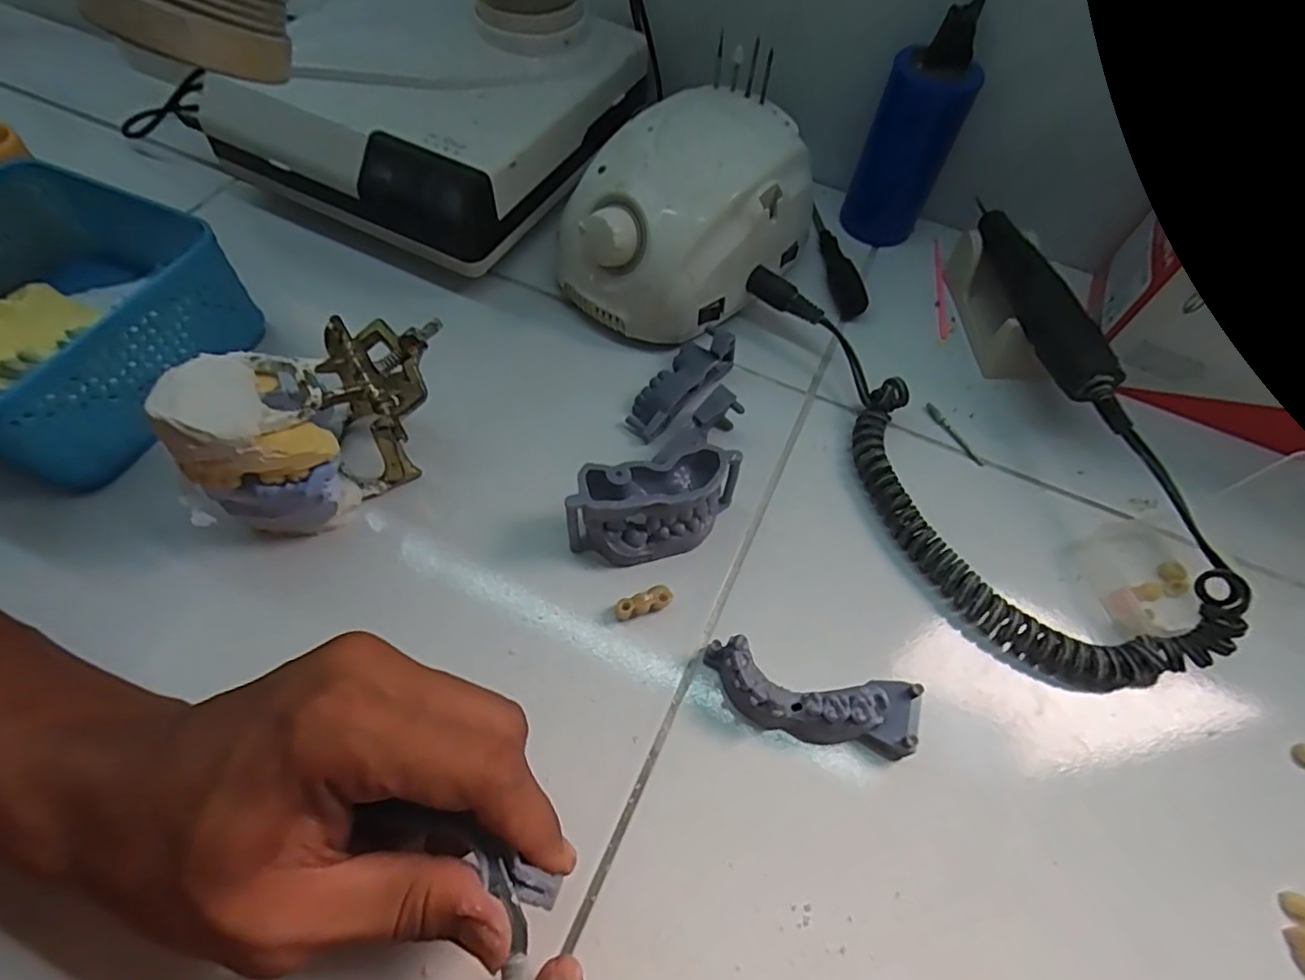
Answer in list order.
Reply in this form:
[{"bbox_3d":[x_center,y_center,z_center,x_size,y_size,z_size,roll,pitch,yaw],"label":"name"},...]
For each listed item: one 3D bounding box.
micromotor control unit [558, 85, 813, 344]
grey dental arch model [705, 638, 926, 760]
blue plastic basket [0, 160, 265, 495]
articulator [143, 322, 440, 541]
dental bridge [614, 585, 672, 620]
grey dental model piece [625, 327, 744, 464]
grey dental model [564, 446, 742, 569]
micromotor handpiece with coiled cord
[{"bbox_3d":[0.018,-0.153,0.363,0.098,0.083,0.137,38,65,19],"label":"micromotor control unit"},{"bbox_3d":[0.064,0.085,0.262,0.086,0.020,0.029,13,60,5],"label":"grey dental arch model"},{"bbox_3d":[-0.293,-0.082,0.312,0.136,0.067,0.128,19,61,9],"label":"blue plastic basket"},{"bbox_3d":[-0.140,-0.027,0.281,0.064,0.083,0.108,35,64,17],"label":"articulator"},{"bbox_3d":[-0.003,0.051,0.283,0.025,0.013,0.008,-19,62,-13],"label":"dental bridge"},{"bbox_3d":[0.024,-0.050,0.336,0.069,0.028,0.048,-40,68,-22],"label":"grey dental model piece"},{"bbox_3d":[0.002,0.009,0.291,0.079,0.042,0.032,-10,60,-8],"label":"grey dental model"},{"bbox_3d":[0.179,-0.039,0.327,0.160,0.043,0.269,-16,61,-11],"label":"micromotor handpiece with coiled cord"}]

